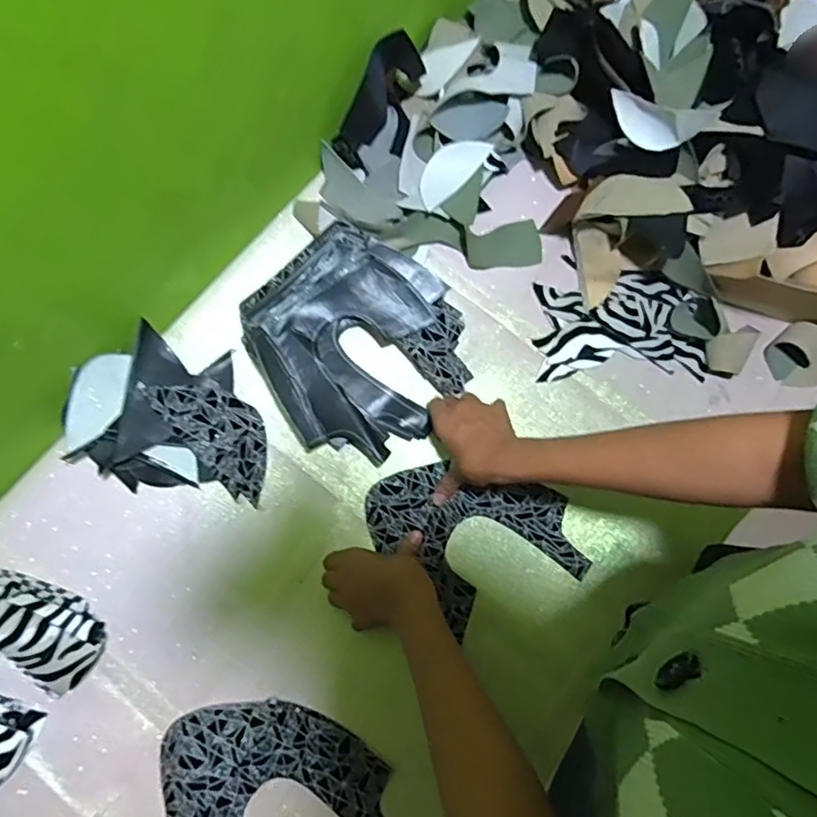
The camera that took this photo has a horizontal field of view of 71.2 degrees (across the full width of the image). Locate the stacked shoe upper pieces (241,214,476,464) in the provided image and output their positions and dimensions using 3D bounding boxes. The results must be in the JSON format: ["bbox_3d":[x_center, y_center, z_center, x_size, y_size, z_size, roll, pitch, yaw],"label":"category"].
[{"bbox_3d":[-0.054,-0.072,0.599,0.200,0.053,0.228,-33,81,-7],"label":"stacked shoe upper pieces"}]

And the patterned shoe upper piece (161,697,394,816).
[{"bbox_3d":[-0.123,0.373,0.531,0.233,0.011,0.182,40,78,3],"label":"patterned shoe upper piece"}]

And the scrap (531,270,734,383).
[{"bbox_3d":[0.237,-0.091,0.632,0.185,0.017,0.116,-2,78,-2],"label":"scrap"}]

